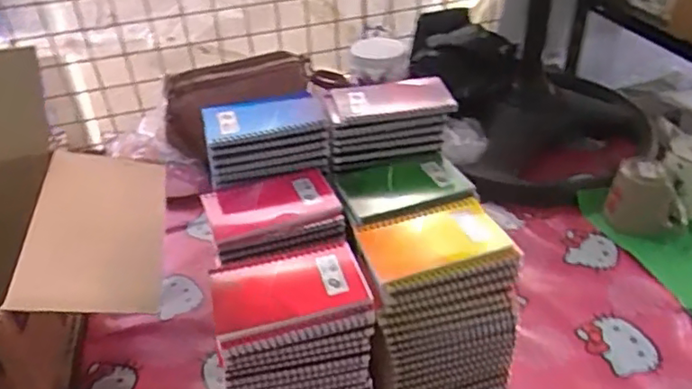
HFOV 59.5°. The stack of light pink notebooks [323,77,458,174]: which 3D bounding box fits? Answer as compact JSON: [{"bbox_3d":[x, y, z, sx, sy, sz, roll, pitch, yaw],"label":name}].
[{"bbox_3d":[0.046,-0.098,0.738,0.145,0.076,0.124,-9,40,-7],"label":"stack of light pink notebooks"}]

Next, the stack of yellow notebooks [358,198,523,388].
[{"bbox_3d":[0.091,0.117,0.616,0.139,0.184,0.104,-8,36,-4],"label":"stack of yellow notebooks"}]

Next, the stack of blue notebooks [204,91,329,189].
[{"bbox_3d":[-0.095,-0.072,0.713,0.142,0.053,0.110,-8,40,-7],"label":"stack of blue notebooks"}]

